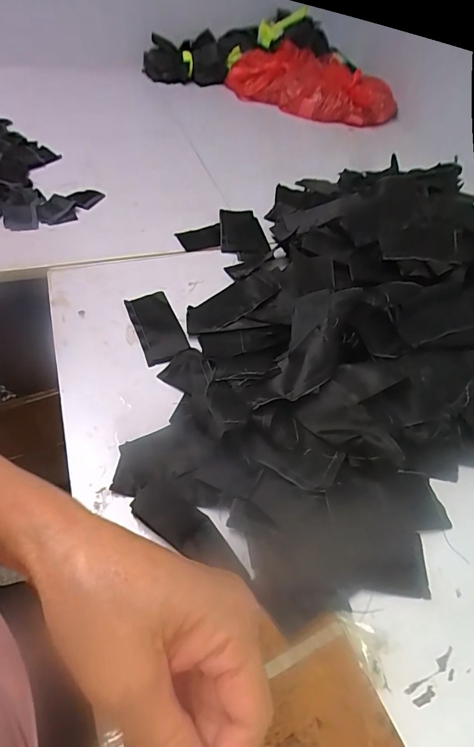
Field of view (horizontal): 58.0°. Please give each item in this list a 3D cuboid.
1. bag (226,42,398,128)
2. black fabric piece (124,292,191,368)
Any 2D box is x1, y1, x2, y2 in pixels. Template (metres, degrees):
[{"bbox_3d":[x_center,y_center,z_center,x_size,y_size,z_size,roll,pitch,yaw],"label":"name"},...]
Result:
[{"bbox_3d":[0.173,-0.705,1.042,0.418,0.090,0.180,20,50,10],"label":"bag"},{"bbox_3d":[-0.098,-0.056,0.526,0.054,0.009,0.119,-15,53,-18],"label":"black fabric piece"}]

